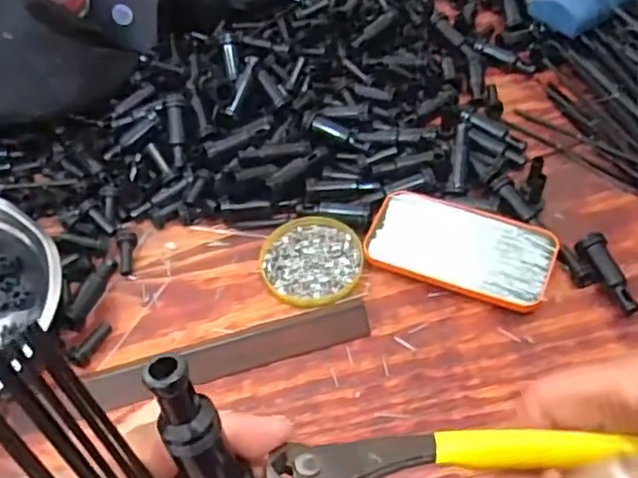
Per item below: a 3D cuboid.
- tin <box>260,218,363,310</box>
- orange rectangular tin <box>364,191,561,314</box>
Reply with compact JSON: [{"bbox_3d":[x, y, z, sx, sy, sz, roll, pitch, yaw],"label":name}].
[{"bbox_3d":[-0.005,0.018,0.540,0.081,0.011,0.081,-2,52,3],"label":"tin"},{"bbox_3d":[0.116,0.005,0.533,0.145,0.017,0.080,19,56,19],"label":"orange rectangular tin"}]

